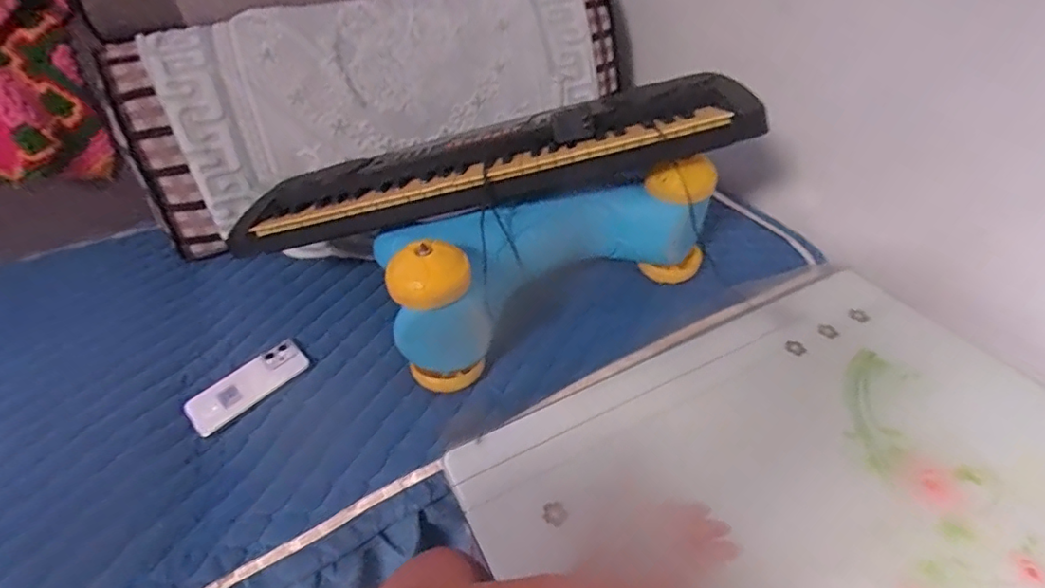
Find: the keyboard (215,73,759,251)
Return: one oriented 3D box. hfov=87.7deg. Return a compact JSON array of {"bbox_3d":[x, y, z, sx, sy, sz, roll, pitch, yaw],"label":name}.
[{"bbox_3d":[-0.053,-0.180,0.789,0.710,0.070,0.194,-13,39,6],"label":"keyboard"}]

